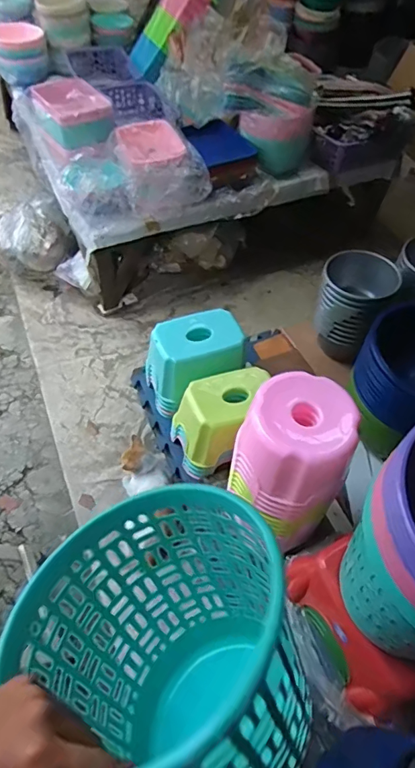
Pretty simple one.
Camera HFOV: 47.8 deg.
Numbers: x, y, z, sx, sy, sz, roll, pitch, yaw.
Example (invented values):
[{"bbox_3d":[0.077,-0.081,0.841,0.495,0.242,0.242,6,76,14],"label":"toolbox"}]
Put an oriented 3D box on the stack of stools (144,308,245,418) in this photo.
[{"bbox_3d":[-0.037,-0.063,1.218,0.241,0.189,0.153,-25,58,-20],"label":"stack of stools"}]

